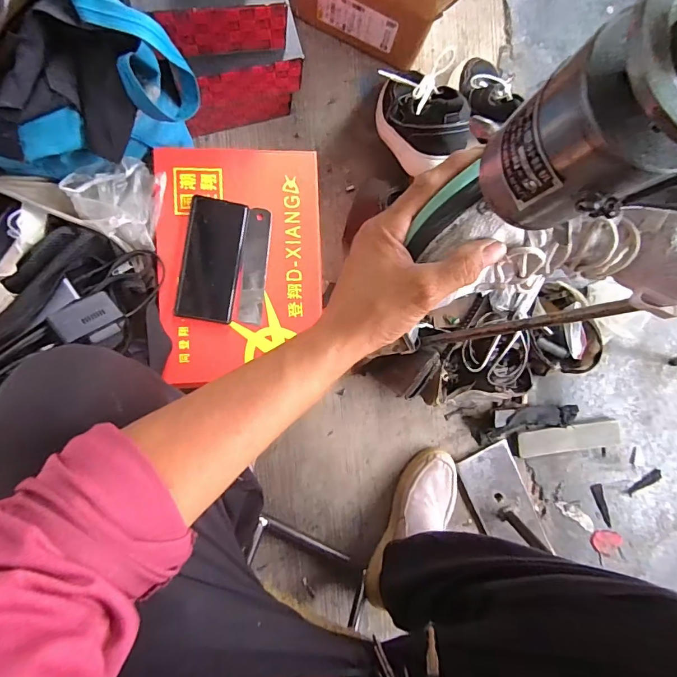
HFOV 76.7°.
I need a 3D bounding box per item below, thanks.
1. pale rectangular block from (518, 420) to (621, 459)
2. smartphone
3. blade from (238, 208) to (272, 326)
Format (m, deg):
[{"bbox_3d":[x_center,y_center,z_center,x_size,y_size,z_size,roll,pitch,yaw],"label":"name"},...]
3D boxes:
[{"bbox_3d":[0.433,0.189,0.796,0.192,0.018,0.049,-8,92,-7],"label":"pale rectangular block"},{"bbox_3d":[-0.174,-0.107,0.586,0.076,0.010,0.162,9,90,-8],"label":"smartphone"},{"bbox_3d":[-0.118,-0.100,0.602,0.033,0.004,0.159,5,92,-13],"label":"blade"}]

